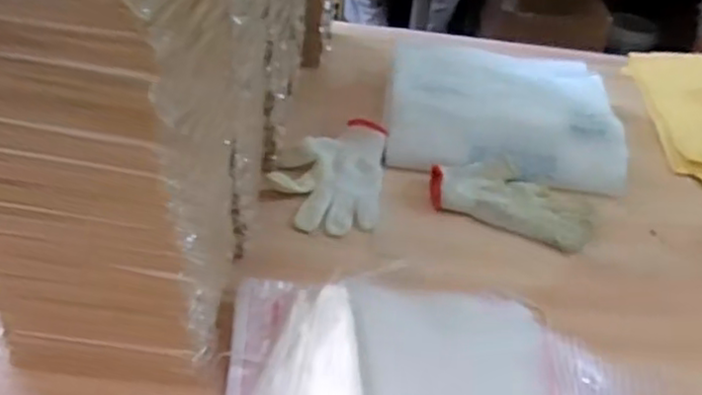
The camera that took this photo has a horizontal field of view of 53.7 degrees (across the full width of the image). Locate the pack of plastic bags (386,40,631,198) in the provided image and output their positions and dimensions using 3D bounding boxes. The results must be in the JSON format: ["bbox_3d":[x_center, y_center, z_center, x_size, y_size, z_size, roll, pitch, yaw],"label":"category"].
[{"bbox_3d":[0.205,-0.128,0.951,0.302,0.065,0.308,7,35,1],"label":"pack of plastic bags"}]

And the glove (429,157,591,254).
[{"bbox_3d":[0.187,0.000,0.810,0.185,0.023,0.110,19,37,17],"label":"glove"}]

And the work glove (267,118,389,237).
[{"bbox_3d":[-0.024,-0.033,0.810,0.122,0.033,0.179,8,35,2],"label":"work glove"}]

